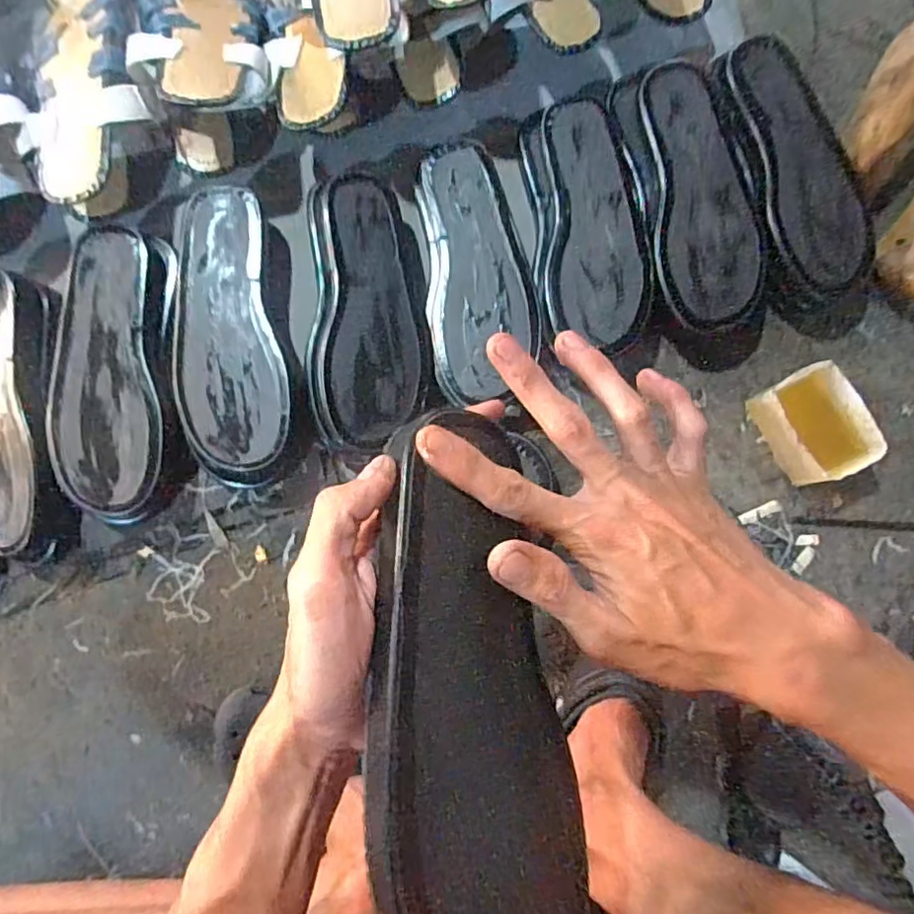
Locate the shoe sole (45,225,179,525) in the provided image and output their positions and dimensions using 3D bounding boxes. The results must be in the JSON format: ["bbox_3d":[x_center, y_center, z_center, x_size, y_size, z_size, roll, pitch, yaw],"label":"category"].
[{"bbox_3d":[-0.303,-0.074,0.522,0.095,0.024,0.252,0,84,-2],"label":"shoe sole"}]

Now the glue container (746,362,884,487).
[{"bbox_3d":[0.325,-0.028,0.544,0.072,0.053,0.098,-28,84,-2],"label":"glue container"}]

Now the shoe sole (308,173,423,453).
[{"bbox_3d":[-0.086,-0.129,0.528,0.095,0.023,0.239,-5,83,2],"label":"shoe sole"}]

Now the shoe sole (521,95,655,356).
[{"bbox_3d":[0.122,-0.215,0.558,0.099,0.031,0.230,-4,84,1],"label":"shoe sole"}]

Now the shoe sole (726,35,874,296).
[{"bbox_3d":[0.317,-0.272,0.551,0.086,0.032,0.236,-12,83,1],"label":"shoe sole"}]

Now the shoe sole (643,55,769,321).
[{"bbox_3d":[0.223,-0.242,0.540,0.092,0.010,0.239,-7,83,1],"label":"shoe sole"}]

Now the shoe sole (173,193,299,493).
[{"bbox_3d":[-0.197,-0.106,0.531,0.096,0.047,0.252,-7,83,1],"label":"shoe sole"}]

